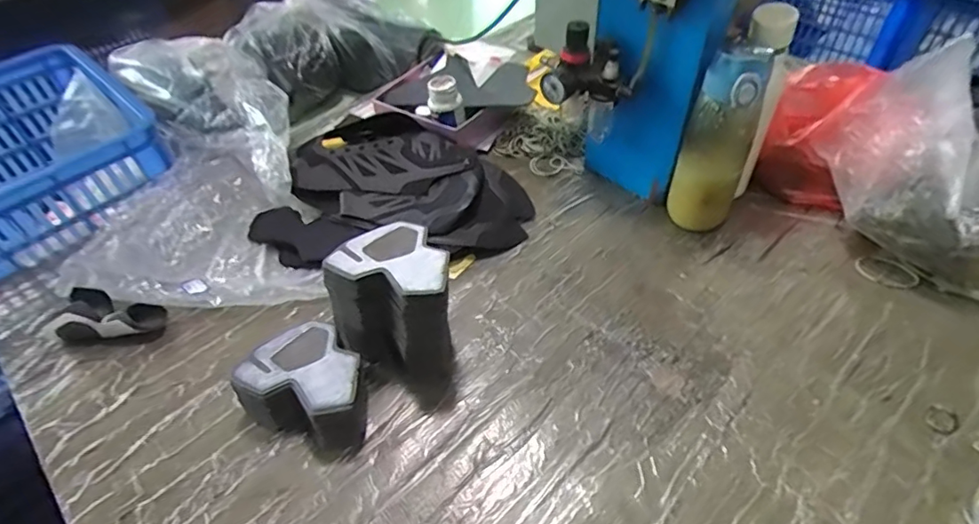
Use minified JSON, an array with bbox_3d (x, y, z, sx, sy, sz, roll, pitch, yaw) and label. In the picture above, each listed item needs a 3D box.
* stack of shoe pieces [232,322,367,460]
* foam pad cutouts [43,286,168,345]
[{"bbox_3d":[-0.179,0.134,0.551,0.124,0.071,0.109,32,56,28],"label":"stack of shoe pieces"},{"bbox_3d":[-0.444,0.064,0.626,0.115,0.044,0.062,4,47,7],"label":"foam pad cutouts"}]

